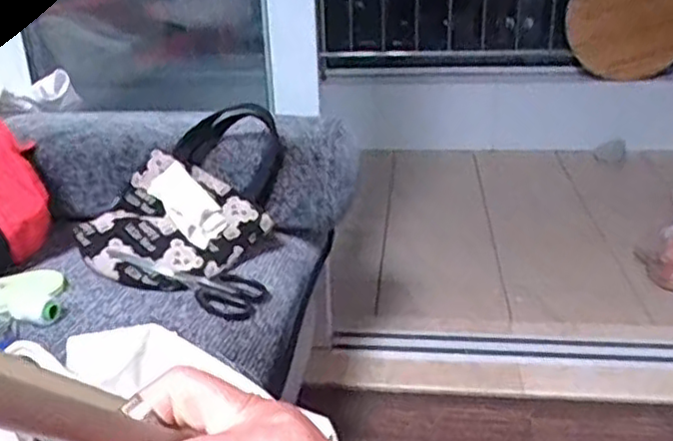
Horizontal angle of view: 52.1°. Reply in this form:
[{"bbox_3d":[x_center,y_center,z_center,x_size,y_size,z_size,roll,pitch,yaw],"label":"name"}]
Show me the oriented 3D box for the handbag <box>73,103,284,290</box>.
[{"bbox_3d":[-0.201,-0.038,0.915,0.190,0.162,0.253,15,28,35],"label":"handbag"}]

